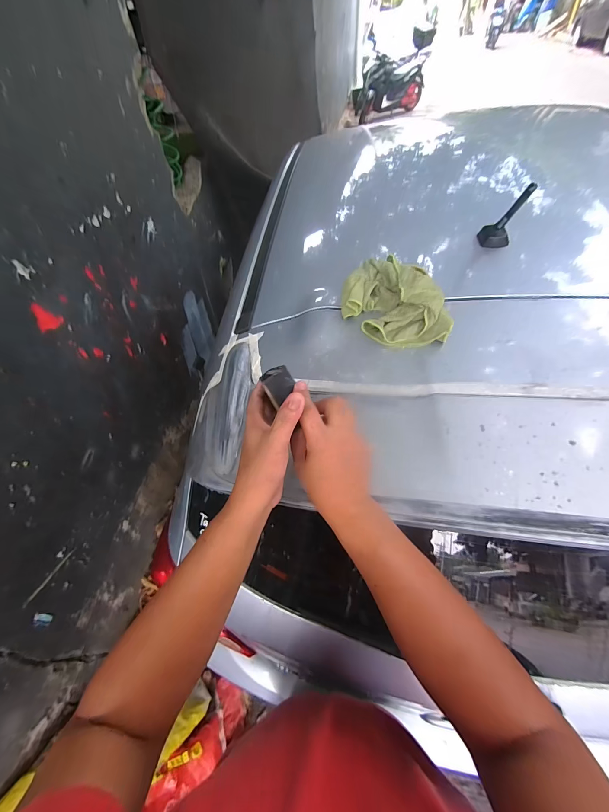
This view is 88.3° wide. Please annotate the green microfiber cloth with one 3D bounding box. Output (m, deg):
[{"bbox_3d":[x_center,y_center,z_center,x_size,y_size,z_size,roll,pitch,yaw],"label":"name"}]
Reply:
[{"bbox_3d":[0.144,-0.166,0.513,0.115,0.078,0.192,-27,50,-19],"label":"green microfiber cloth"}]

